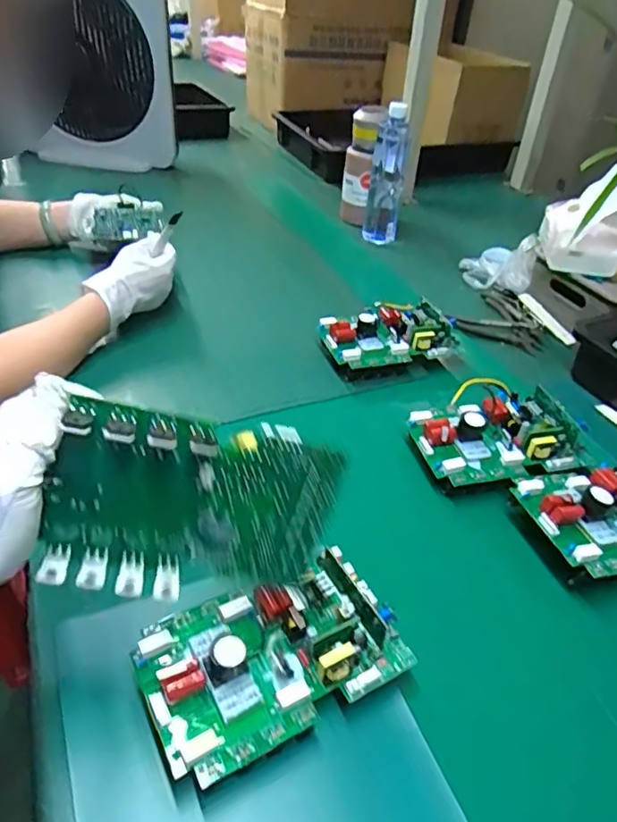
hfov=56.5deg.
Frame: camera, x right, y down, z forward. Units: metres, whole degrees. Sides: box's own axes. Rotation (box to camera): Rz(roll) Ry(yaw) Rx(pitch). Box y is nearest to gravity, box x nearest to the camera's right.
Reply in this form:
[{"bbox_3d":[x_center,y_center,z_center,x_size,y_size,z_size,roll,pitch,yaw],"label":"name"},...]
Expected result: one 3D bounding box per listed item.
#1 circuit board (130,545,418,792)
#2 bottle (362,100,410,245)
[{"bbox_3d":[-0.025,0.162,0.402,0.174,0.037,0.112,-16,43,-25],"label":"circuit board"},{"bbox_3d":[0.145,-0.429,1.051,0.061,0.228,0.079,8,39,3],"label":"bottle"}]

